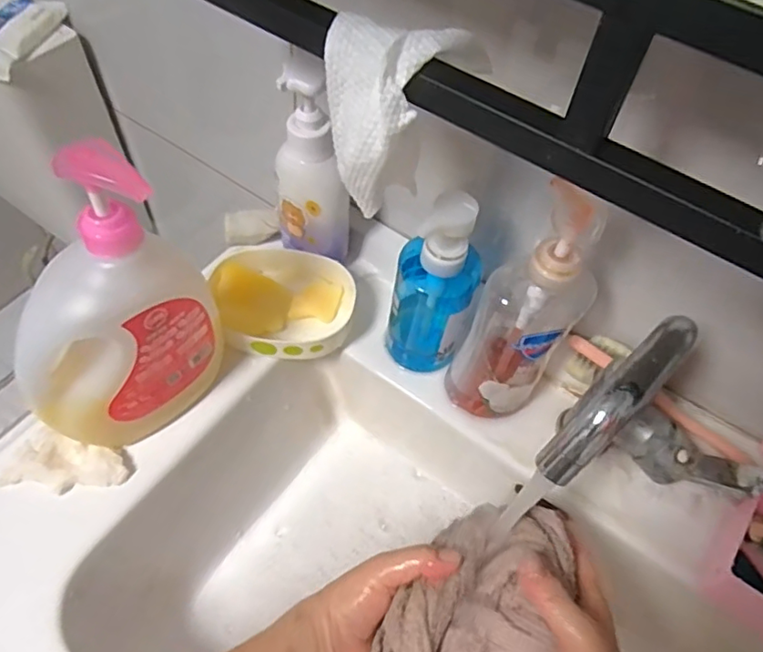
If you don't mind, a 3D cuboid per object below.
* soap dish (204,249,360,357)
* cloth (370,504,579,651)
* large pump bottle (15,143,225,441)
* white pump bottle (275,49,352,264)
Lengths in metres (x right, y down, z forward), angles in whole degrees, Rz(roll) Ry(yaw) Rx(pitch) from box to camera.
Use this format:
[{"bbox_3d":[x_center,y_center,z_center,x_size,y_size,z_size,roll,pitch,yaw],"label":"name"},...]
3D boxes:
[{"bbox_3d":[-0.094,-0.021,0.560,0.136,0.037,0.121,-4,58,-8],"label":"soap dish"},{"bbox_3d":[0.065,0.186,0.378,0.090,0.036,0.156,34,61,16],"label":"cloth"},{"bbox_3d":[-0.192,0.003,0.418,0.144,0.205,0.060,-30,64,-22],"label":"large pump bottle"},{"bbox_3d":[-0.060,-0.134,0.512,0.061,0.198,0.045,23,58,10],"label":"white pump bottle"}]

